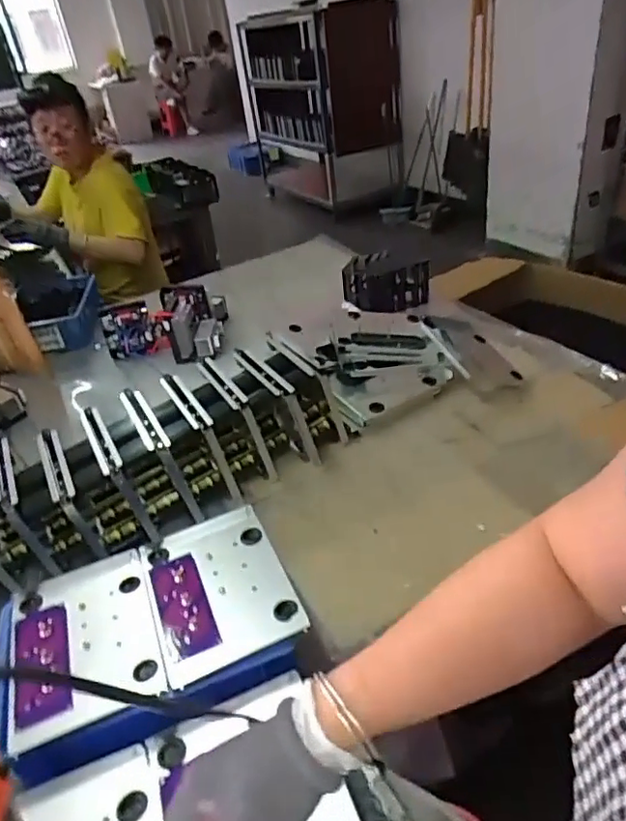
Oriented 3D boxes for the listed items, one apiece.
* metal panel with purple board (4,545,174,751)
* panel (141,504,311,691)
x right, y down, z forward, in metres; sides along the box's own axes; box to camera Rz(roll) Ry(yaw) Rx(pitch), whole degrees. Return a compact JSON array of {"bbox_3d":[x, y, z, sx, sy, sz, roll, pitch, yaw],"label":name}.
[{"bbox_3d":[-0.246,0.244,0.628,0.148,0.012,0.200,-18,36,-15],"label":"metal panel with purple board"},{"bbox_3d":[-0.109,0.200,0.665,0.149,0.019,0.193,-18,36,-15],"label":"panel"}]

